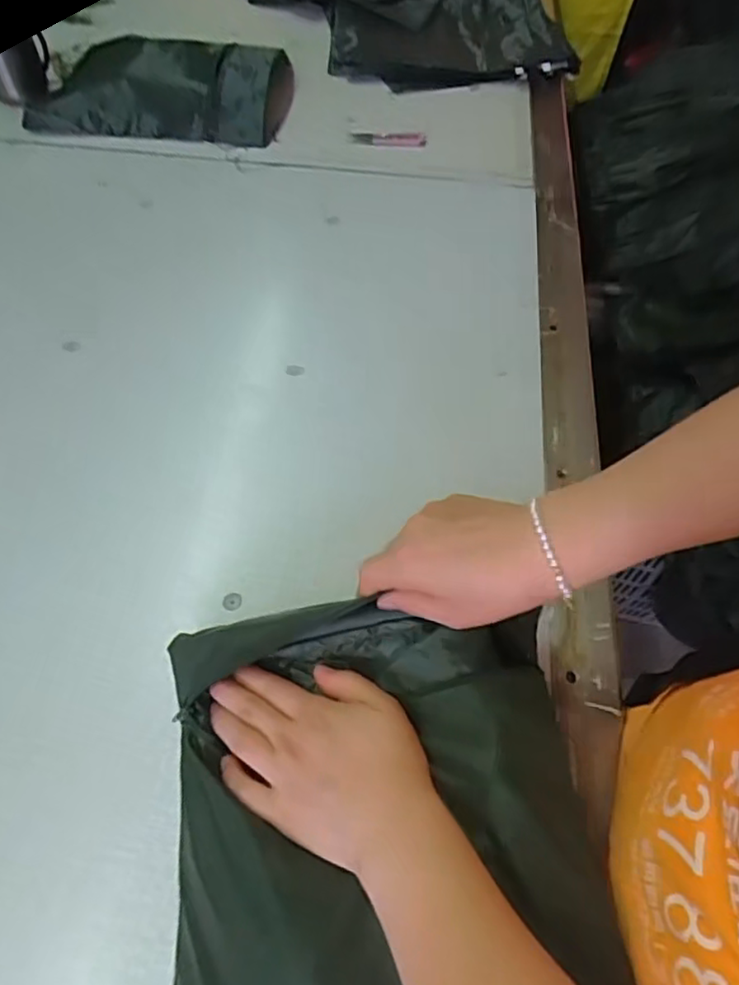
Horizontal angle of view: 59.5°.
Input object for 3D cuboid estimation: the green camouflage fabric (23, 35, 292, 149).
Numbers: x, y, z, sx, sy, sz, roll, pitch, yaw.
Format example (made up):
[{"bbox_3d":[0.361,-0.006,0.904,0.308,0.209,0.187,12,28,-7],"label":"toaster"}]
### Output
[{"bbox_3d":[-0.262,-0.548,0.875,0.302,0.066,0.195,0,56,-2],"label":"green camouflage fabric"}]

